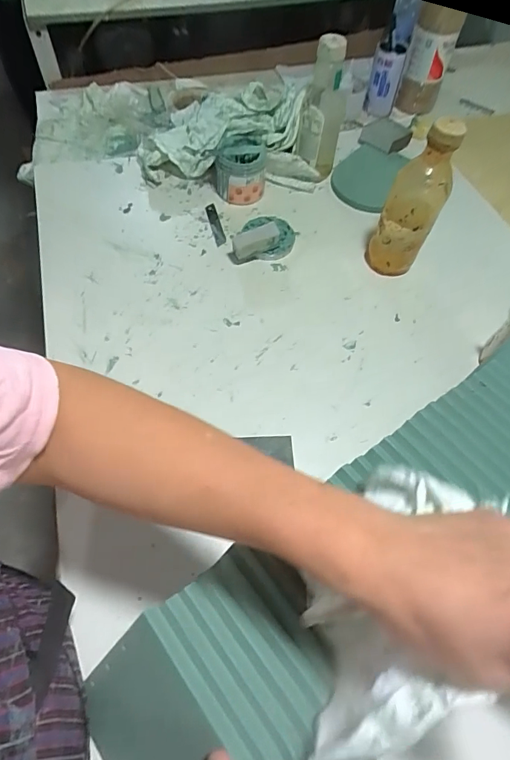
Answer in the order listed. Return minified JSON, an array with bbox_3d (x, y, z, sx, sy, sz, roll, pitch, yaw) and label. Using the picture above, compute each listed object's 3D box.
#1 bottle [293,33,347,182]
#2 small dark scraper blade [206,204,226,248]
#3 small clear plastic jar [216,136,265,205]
[{"bbox_3d":[0.104,-0.414,0.673,0.062,0.200,0.072,16,61,6],"label":"bottle"},{"bbox_3d":[-0.064,-0.251,0.687,0.018,0.005,0.101,-11,61,-9],"label":"small dark scraper blade"},{"bbox_3d":[-0.023,-0.336,0.693,0.079,0.076,0.072,1,60,-2],"label":"small clear plastic jar"}]

